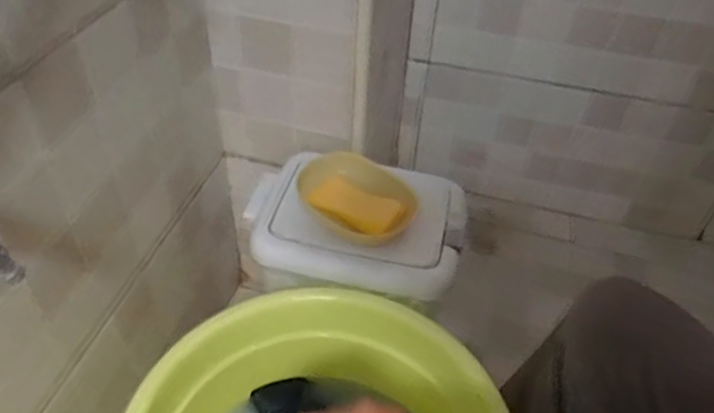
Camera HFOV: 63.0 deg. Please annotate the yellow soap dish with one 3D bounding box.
[{"bbox_3d":[-0.001,-0.014,0.698,0.136,0.032,0.103,28,49,24],"label":"yellow soap dish"}]

